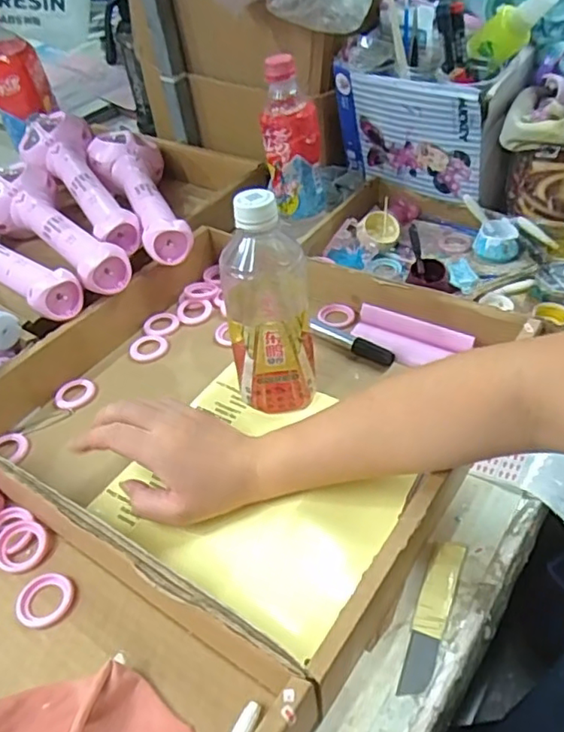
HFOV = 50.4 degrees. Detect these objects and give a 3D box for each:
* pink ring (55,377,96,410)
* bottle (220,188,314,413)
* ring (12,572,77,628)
[{"bbox_3d":[-0.194,0.026,0.564,0.037,0.006,0.034,-4,43,4],"label":"pink ring"},{"bbox_3d":[-0.012,-0.051,0.469,0.065,0.170,0.073,-6,43,1],"label":"bottle"},{"bbox_3d":[-0.161,0.159,0.408,0.036,0.007,0.037,-4,43,4],"label":"ring"}]

